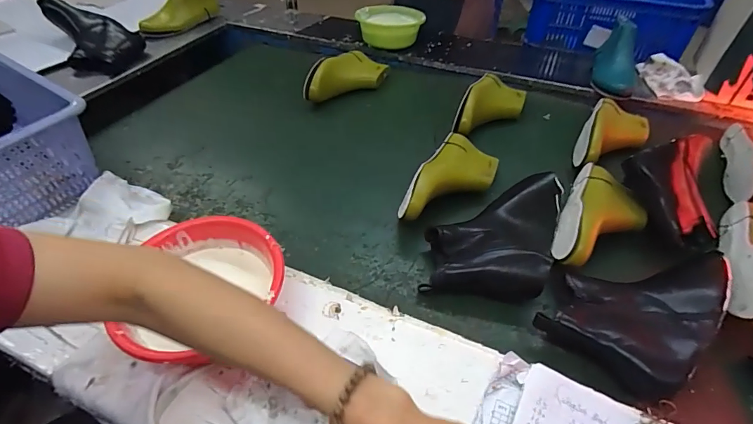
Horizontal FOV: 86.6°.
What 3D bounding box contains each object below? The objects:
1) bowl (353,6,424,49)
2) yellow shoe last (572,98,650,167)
[{"bbox_3d":[0.036,-0.525,1.134,0.180,0.081,0.164,-2,44,-3],"label":"bowl"},{"bbox_3d":[0.469,-0.151,0.793,0.111,0.063,0.233,27,50,24],"label":"yellow shoe last"}]

